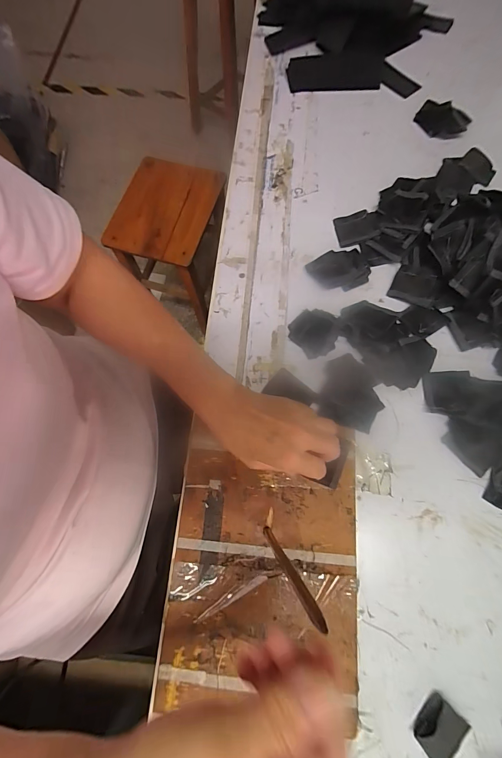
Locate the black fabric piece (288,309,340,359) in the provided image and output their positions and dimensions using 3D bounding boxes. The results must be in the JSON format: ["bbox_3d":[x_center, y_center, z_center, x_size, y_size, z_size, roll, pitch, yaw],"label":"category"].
[{"bbox_3d":[0.080,-0.059,0.391,0.057,0.007,0.058,0,72,1],"label":"black fabric piece"}]

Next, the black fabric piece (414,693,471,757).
[{"bbox_3d":[0.163,0.303,0.271,0.041,0.016,0.033,-43,76,-12],"label":"black fabric piece"}]

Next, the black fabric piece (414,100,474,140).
[{"bbox_3d":[0.301,-0.410,0.501,0.060,0.011,0.080,-38,75,-11],"label":"black fabric piece"}]

